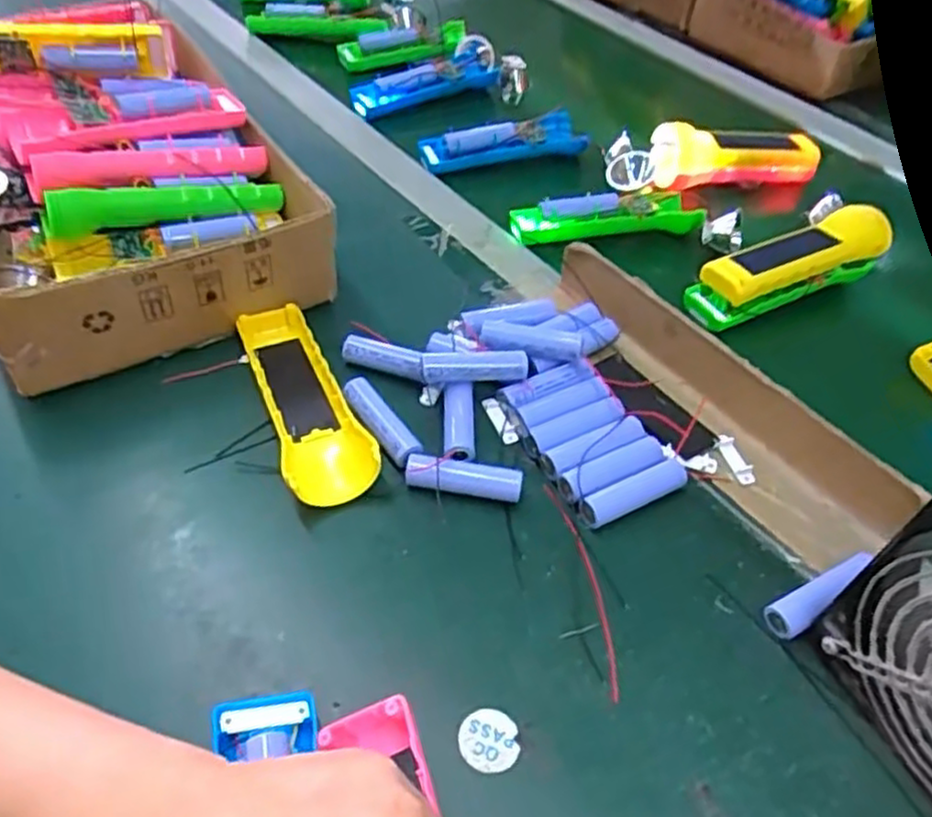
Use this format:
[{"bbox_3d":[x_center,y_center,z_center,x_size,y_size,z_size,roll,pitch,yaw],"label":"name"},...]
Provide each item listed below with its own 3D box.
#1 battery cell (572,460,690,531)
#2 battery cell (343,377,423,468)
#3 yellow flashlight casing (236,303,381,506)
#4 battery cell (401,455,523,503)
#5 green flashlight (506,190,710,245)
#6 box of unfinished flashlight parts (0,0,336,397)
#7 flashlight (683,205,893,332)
[{"bbox_3d":[0.096,0.048,0.414,0.071,0.014,0.017,-19,52,-20],"label":"battery cell"},{"bbox_3d":[-0.052,0.009,0.437,0.018,0.016,0.067,-28,55,-26],"label":"battery cell"},{"bbox_3d":[-0.099,-0.007,0.446,0.048,0.030,0.154,-16,51,-17],"label":"yellow flashlight casing"},{"bbox_3d":[-0.001,0.041,0.414,0.065,0.021,0.016,8,48,3],"label":"battery cell"},{"bbox_3d":[0.114,-0.157,0.591,0.150,0.029,0.028,-4,48,-8],"label":"green flashlight"},{"bbox_3d":[-0.248,-0.164,0.520,0.220,0.107,0.299,-22,53,-22],"label":"box of unfinished flashlight parts"},{"bbox_3d":[0.242,-0.108,0.551,0.163,0.042,0.050,-19,52,-19],"label":"flashlight"}]

